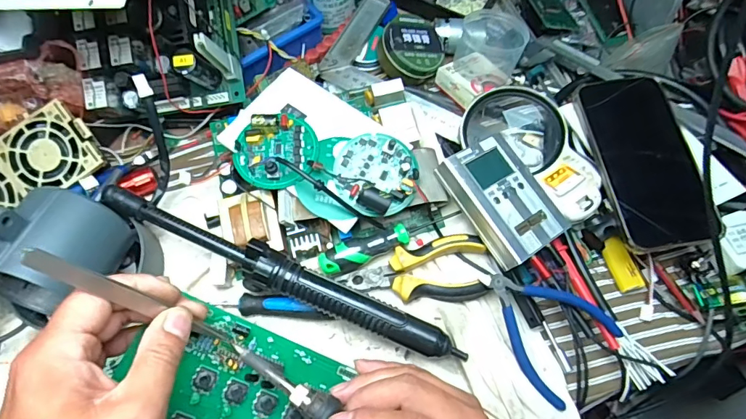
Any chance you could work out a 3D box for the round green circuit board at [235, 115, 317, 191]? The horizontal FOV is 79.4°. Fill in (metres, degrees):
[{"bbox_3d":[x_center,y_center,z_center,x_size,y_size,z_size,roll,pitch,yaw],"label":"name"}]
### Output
[{"bbox_3d":[-0.082,-0.051,0.377,0.069,0.021,0.060,-17,68,-8],"label":"round green circuit board"}]

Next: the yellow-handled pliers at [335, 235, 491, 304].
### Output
[{"bbox_3d":[0.034,0.049,0.377,0.116,0.021,0.053,1,67,-1],"label":"yellow-handled pliers"}]

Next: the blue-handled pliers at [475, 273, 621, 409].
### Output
[{"bbox_3d":[0.129,0.090,0.358,0.111,0.027,0.082,37,71,13],"label":"blue-handled pliers"}]

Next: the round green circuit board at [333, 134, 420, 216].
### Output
[{"bbox_3d":[0.002,-0.031,0.377,0.069,0.020,0.067,1,67,-1],"label":"round green circuit board"}]

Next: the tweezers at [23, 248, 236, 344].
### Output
[{"bbox_3d":[-0.130,0.054,0.256,0.007,0.131,0.010,3,61,38],"label":"tweezers"}]

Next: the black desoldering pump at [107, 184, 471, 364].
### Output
[{"bbox_3d":[-0.074,0.051,0.355,0.301,0.032,0.030,23,68,8],"label":"black desoldering pump"}]

